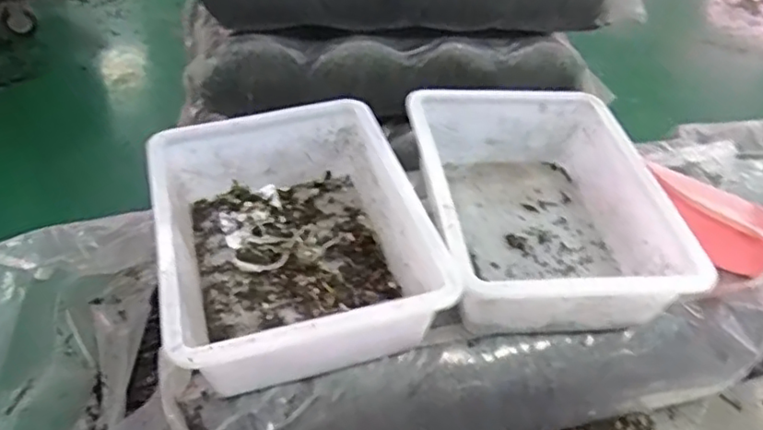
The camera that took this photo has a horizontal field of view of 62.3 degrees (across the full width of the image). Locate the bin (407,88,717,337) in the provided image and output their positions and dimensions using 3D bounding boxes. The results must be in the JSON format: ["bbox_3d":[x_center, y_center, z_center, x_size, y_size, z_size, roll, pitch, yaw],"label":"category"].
[{"bbox_3d":[0.184,-0.016,0.804,0.282,0.121,0.356,-3,45,-10],"label":"bin"}]

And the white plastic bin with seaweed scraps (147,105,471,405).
[{"bbox_3d":[-0.109,0.020,0.737,0.276,0.129,0.346,-9,46,-16],"label":"white plastic bin with seaweed scraps"}]

